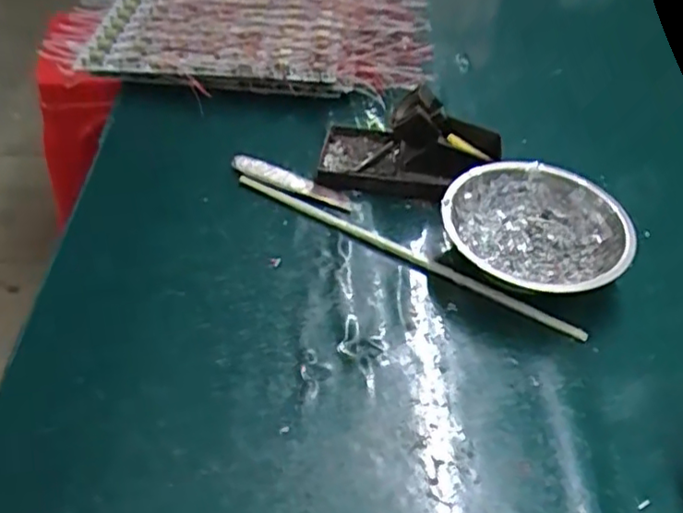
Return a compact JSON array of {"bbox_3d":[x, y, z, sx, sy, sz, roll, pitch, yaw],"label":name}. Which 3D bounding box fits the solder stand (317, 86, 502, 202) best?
[{"bbox_3d":[0.054,-0.088,0.471,0.137,0.066,0.078,8,46,5],"label":"solder stand"}]

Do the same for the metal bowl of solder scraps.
[{"bbox_3d":[0.132,-0.015,0.432,0.121,0.042,0.113,1,46,-2],"label":"metal bowl of solder scraps"}]

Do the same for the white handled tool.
[{"bbox_3d":[-0.041,-0.059,0.480,0.101,0.013,0.019,19,48,15],"label":"white handled tool"}]

